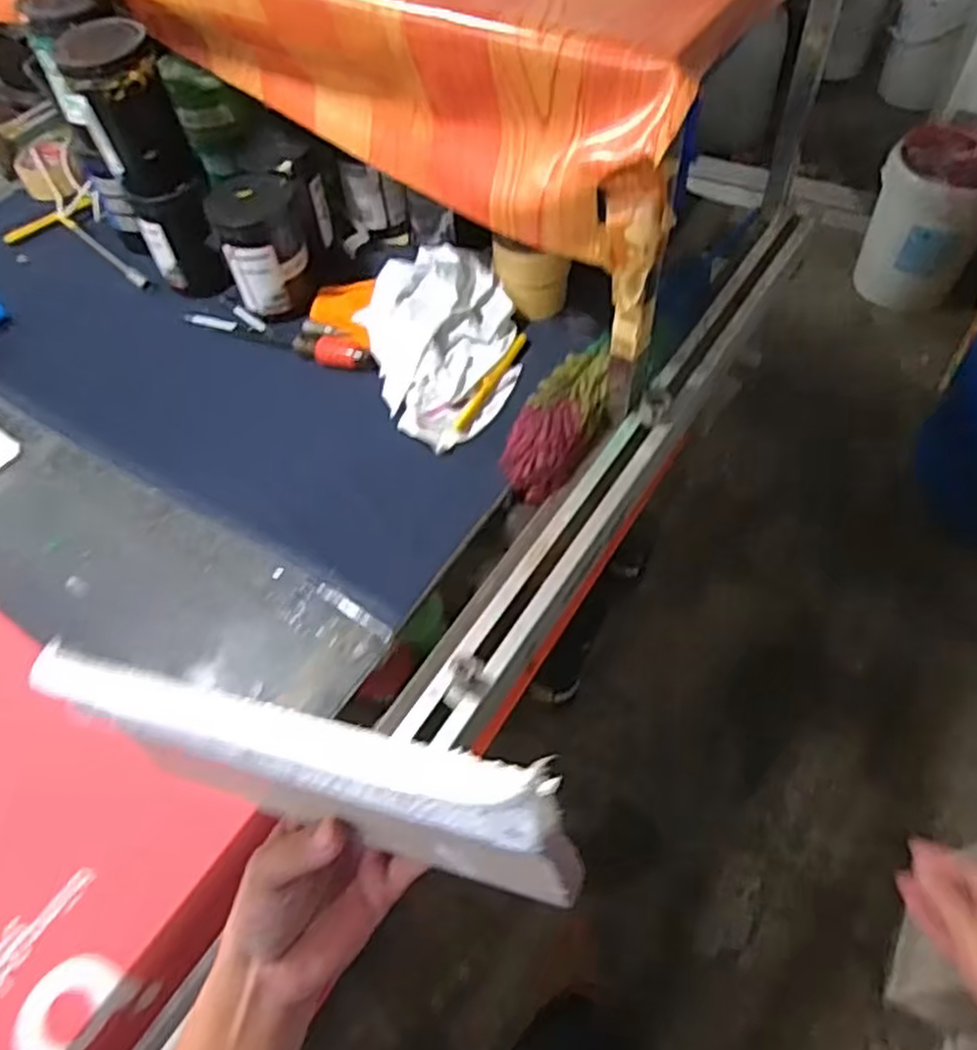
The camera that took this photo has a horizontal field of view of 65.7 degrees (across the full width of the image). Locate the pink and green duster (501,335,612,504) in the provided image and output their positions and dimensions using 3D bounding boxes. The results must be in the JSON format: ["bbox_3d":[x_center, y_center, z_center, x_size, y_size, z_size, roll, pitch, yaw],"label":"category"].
[{"bbox_3d":[0.088,-0.128,0.896,0.089,0.048,0.223,26,63,15],"label":"pink and green duster"}]

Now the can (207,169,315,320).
[{"bbox_3d":[-0.297,-0.373,1.029,0.123,0.143,0.145,-13,60,-7],"label":"can"}]

